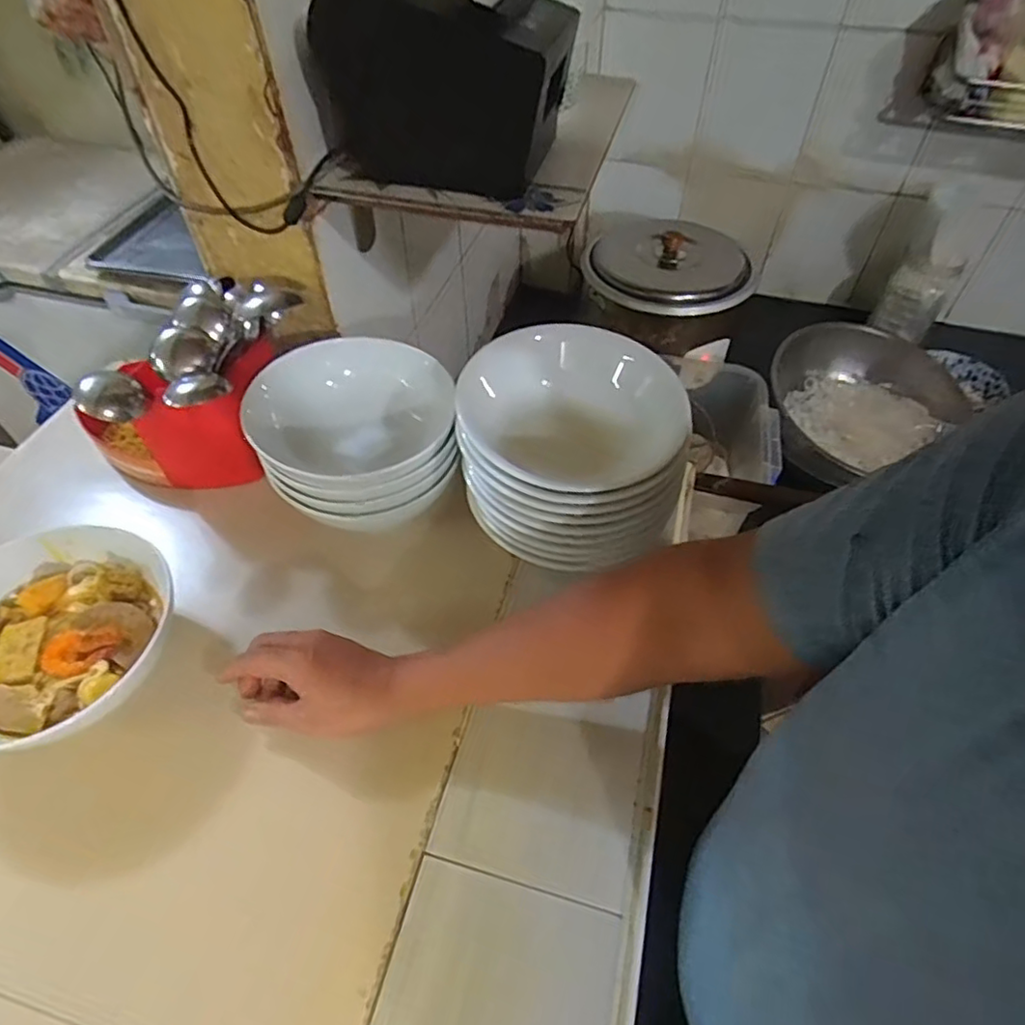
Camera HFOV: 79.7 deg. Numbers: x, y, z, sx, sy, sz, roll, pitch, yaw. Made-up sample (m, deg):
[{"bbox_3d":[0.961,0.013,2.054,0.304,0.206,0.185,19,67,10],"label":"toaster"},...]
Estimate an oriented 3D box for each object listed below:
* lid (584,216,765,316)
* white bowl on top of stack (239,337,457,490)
[{"bbox_3d":[0.273,-0.436,1.073,0.291,0.053,0.274,10,52,6],"label":"lid"},{"bbox_3d":[-0.151,-0.092,0.603,0.168,0.075,0.173,1,52,-1],"label":"white bowl on top of stack"}]

